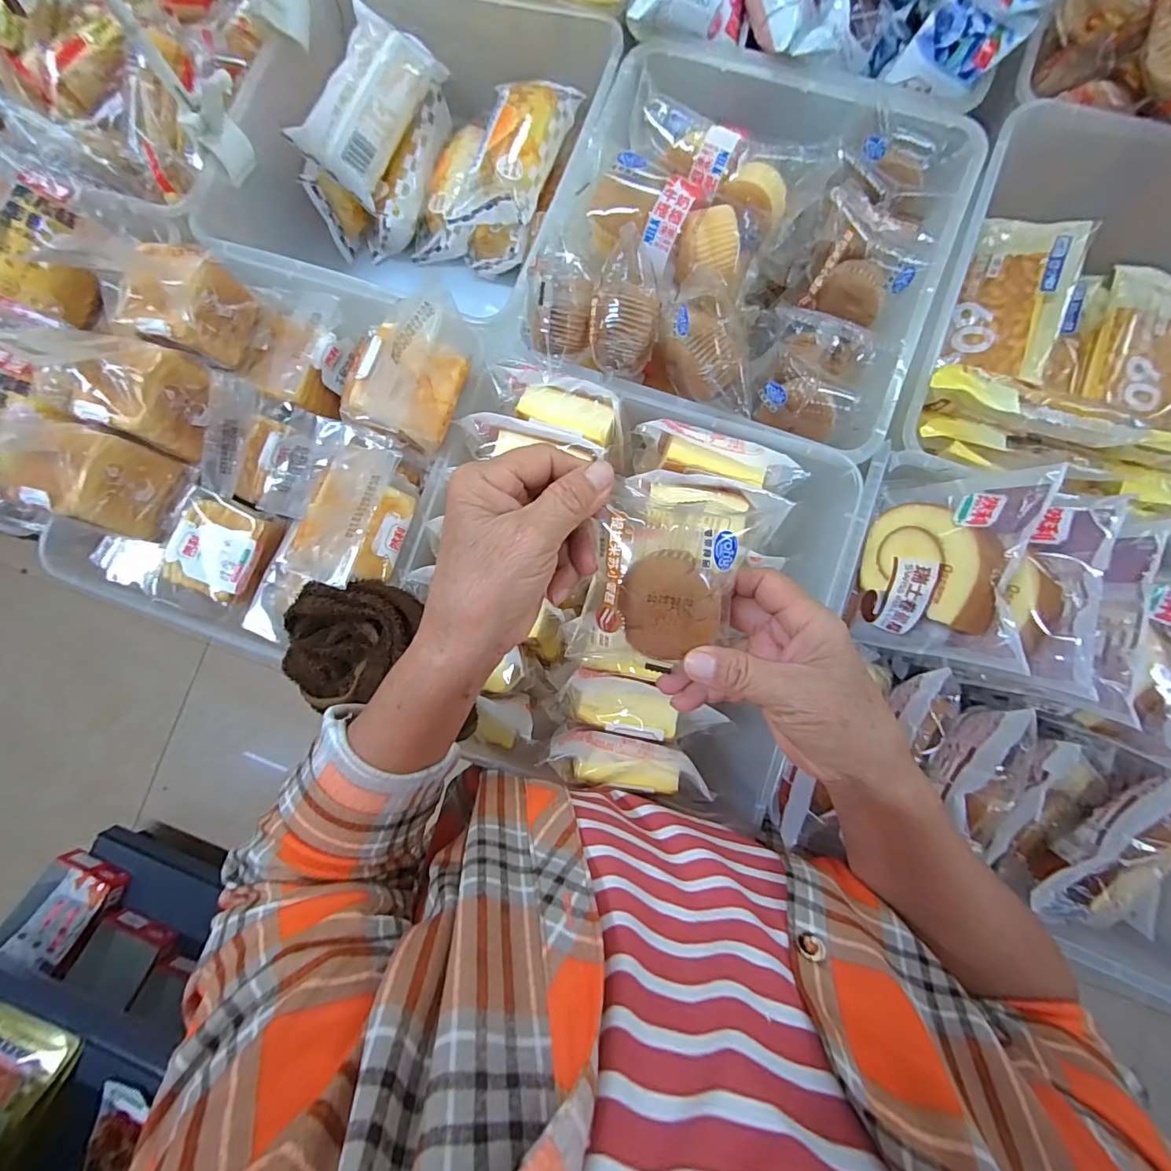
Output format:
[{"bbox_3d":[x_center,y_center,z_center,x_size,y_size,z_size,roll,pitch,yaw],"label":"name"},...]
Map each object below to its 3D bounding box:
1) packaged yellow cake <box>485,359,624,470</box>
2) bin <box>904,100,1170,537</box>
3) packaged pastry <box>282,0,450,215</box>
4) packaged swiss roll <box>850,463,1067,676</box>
[{"bbox_3d":[-0.016,-0.130,0.369,0.106,0.025,0.041,23,86,6],"label":"packaged yellow cake"},{"bbox_3d":[0.390,-0.170,0.373,0.274,0.128,0.285,16,85,5],"label":"bin"},{"bbox_3d":[-0.180,-0.409,0.429,0.030,0.063,0.130,41,98,36],"label":"packaged pastry"},{"bbox_3d":[0.235,-0.013,0.333,0.023,0.103,0.117,10,90,-33],"label":"packaged swiss roll"}]

